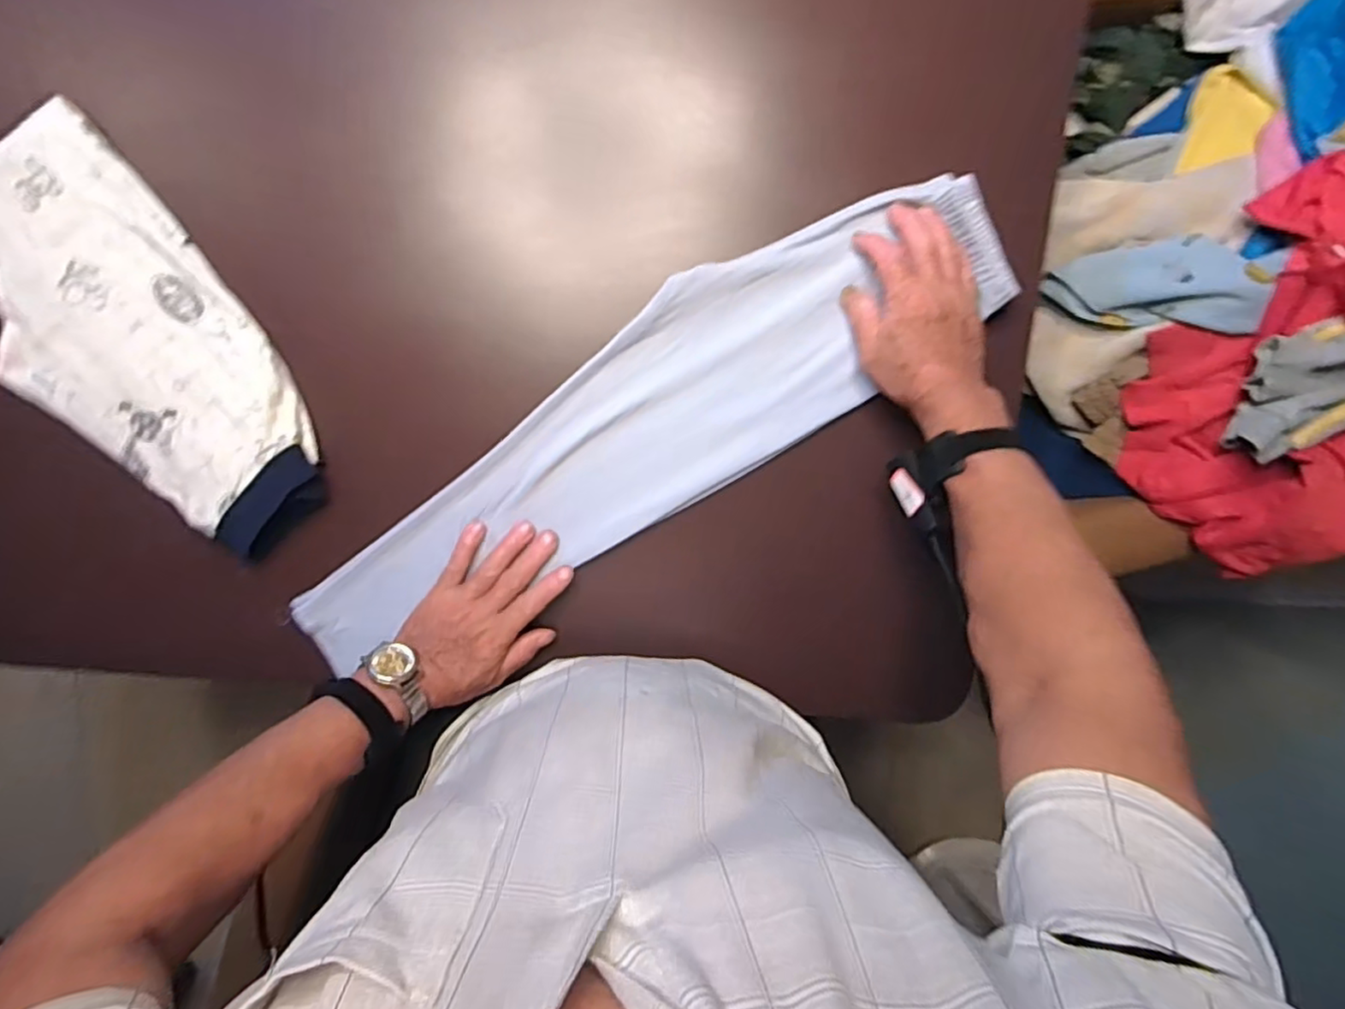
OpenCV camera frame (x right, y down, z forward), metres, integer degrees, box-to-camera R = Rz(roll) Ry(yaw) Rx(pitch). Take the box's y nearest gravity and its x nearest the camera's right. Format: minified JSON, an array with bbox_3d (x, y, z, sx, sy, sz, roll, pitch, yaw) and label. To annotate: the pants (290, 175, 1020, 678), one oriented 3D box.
[{"bbox_3d":[-0.032,-0.061,0.572,0.677,0.030,0.165,-32,100,4],"label":"pants"}]

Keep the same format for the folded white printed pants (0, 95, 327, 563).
[{"bbox_3d":[-0.440,-0.119,0.530,0.181,0.038,0.347,-37,99,3],"label":"folded white printed pants"}]

